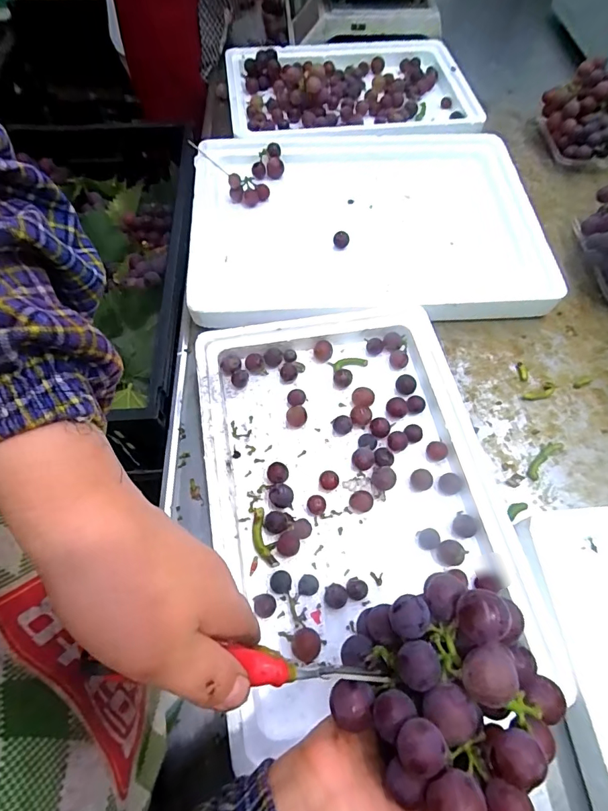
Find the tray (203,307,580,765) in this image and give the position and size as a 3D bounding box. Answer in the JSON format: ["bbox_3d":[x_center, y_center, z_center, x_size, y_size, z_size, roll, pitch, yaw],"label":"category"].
[{"bbox_3d":[0.056,0.082,0.467,0.304,0.044,0.416,-9,64,-5],"label":"tray"}]

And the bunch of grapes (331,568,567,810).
[{"bbox_3d":[0.093,0.166,0.245,0.128,0.065,0.112,20,64,7],"label":"bunch of grapes"}]

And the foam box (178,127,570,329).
[{"bbox_3d":[0.104,-0.283,0.665,0.540,0.061,0.391,-2,63,-2],"label":"foam box"}]

